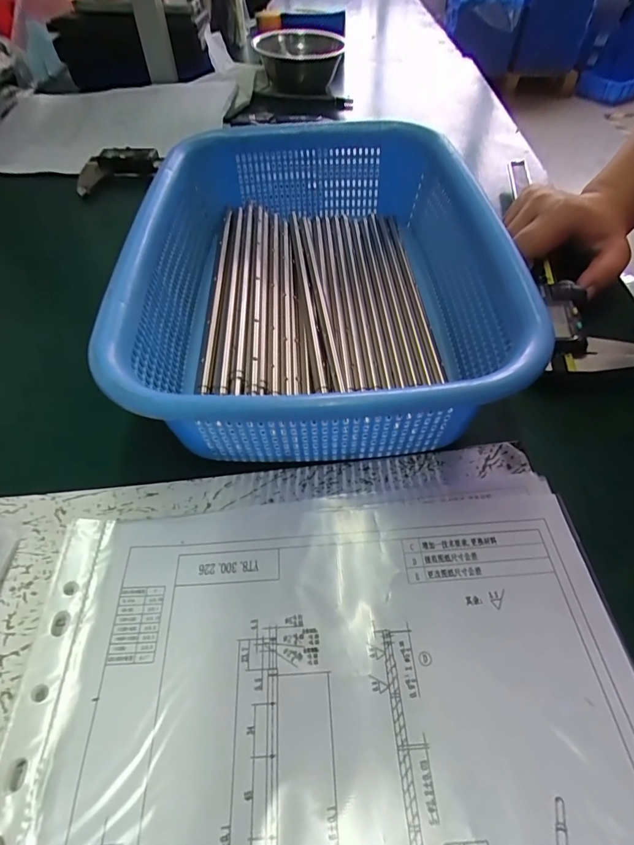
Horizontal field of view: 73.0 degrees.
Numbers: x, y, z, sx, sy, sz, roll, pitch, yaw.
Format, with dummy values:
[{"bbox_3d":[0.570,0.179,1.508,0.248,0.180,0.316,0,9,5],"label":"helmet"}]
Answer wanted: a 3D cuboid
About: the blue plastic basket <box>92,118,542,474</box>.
[{"bbox_3d":[-0.008,-0.100,0.278,0.205,0.074,0.279,-9,52,-6],"label":"blue plastic basket"}]

